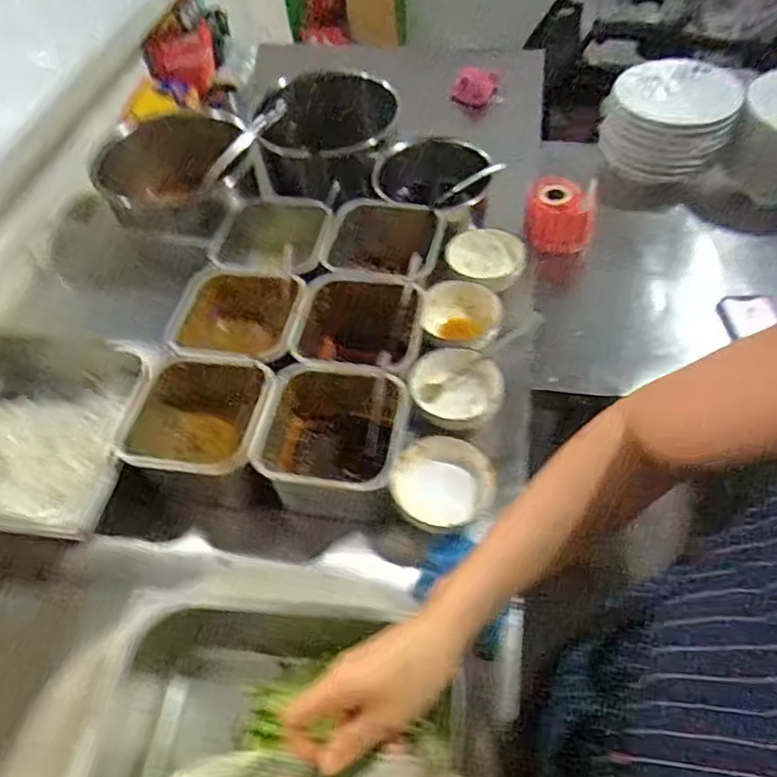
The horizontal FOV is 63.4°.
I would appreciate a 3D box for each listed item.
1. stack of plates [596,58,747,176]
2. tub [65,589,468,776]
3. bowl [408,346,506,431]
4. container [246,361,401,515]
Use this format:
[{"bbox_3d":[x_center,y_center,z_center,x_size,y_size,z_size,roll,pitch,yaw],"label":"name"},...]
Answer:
[{"bbox_3d":[0.467,-0.460,1.050,0.197,0.092,0.202,16,55,15],"label":"stack of plates"},{"bbox_3d":[-0.105,0.331,0.564,0.325,0.125,0.272,3,52,5],"label":"tub"},{"bbox_3d":[0.086,0.004,0.811,0.112,0.047,0.114,-2,52,2],"label":"bowl"},{"bbox_3d":[-0.066,0.066,0.741,0.160,0.097,0.160,5,53,7],"label":"container"}]

